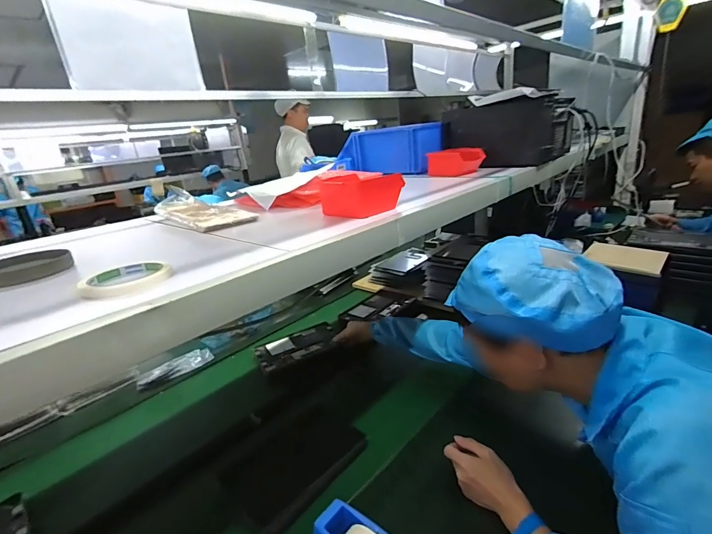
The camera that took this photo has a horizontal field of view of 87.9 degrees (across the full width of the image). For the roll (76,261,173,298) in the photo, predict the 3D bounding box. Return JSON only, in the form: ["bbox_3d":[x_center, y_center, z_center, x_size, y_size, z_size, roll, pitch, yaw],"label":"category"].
[{"bbox_3d":[-0.272,0.011,0.443,0.093,0.012,0.101,-15,21,-21],"label":"roll"}]

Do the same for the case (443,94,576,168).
[{"bbox_3d":[0.507,-0.446,1.237,0.329,0.185,0.300,9,25,39],"label":"case"}]

